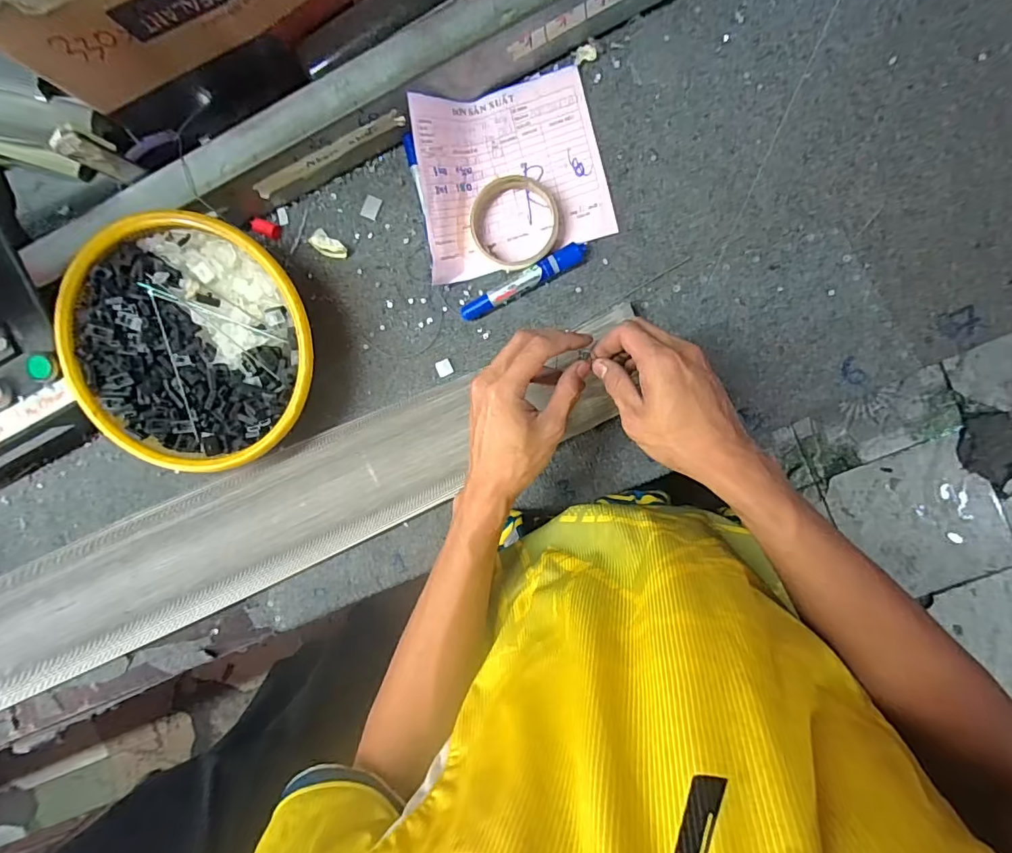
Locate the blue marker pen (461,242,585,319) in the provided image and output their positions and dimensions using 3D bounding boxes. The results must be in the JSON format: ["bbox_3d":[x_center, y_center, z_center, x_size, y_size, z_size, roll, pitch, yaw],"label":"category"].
[{"bbox_3d":[0.017,-0.144,0.494,0.137,0.019,0.019,-27,93,8],"label":"blue marker pen"}]

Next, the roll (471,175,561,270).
[{"bbox_3d":[0.009,-0.199,0.484,0.085,0.020,0.084,1,96,6],"label":"roll"}]

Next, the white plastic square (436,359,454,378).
[{"bbox_3d":[-0.065,-0.062,0.520,0.016,0.004,0.017,-23,93,8],"label":"white plastic square"}]

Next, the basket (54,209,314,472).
[{"bbox_3d":[-0.295,-0.078,0.491,0.225,0.089,0.226,5,95,5],"label":"basket"}]

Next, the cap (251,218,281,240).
[{"bbox_3d":[-0.250,-0.207,0.515,0.027,0.015,0.015,25,98,3],"label":"cap"}]

